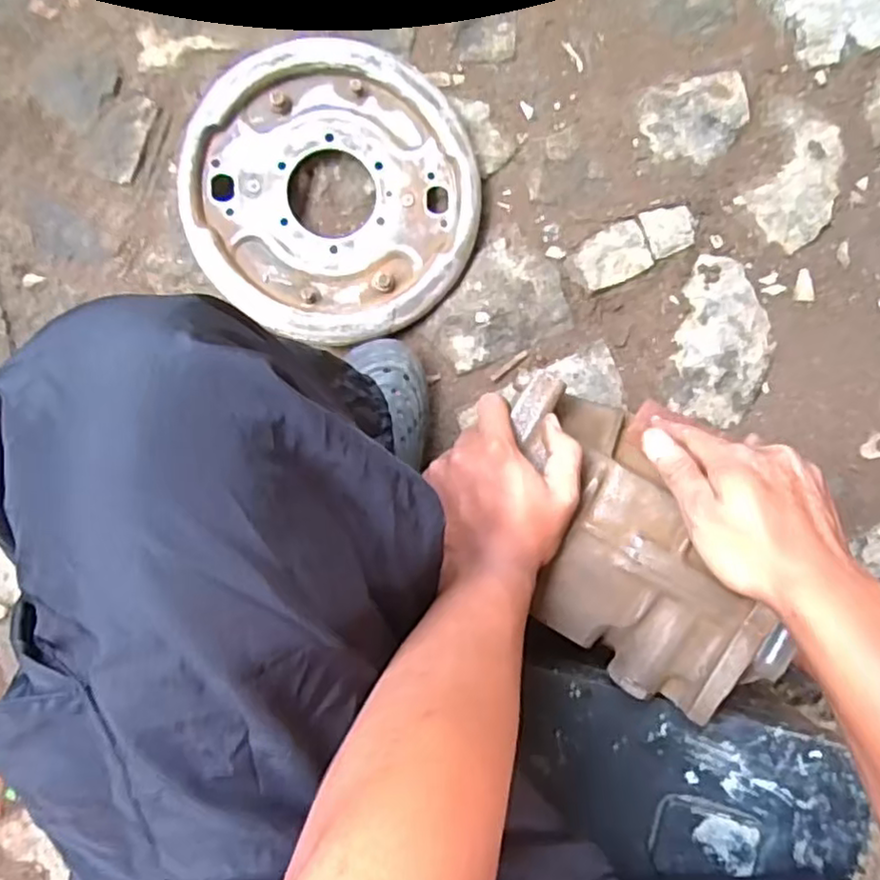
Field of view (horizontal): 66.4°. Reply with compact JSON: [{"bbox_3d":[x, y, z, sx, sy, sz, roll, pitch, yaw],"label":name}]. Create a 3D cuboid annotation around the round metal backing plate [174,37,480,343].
[{"bbox_3d":[-0.113,-0.253,0.703,0.295,0.065,0.294,0,90,-1],"label":"round metal backing plate"}]

